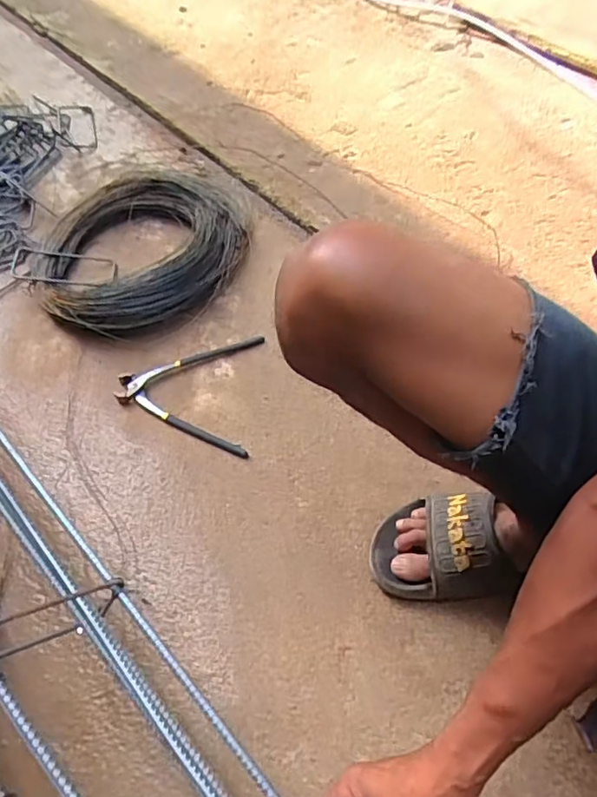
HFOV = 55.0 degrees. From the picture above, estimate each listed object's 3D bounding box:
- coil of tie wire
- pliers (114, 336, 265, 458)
[{"bbox_3d":[-0.257,-0.248,0.922,0.335,0.076,0.355,-2,56,3],"label":"coil of tie wire"},{"bbox_3d":[-0.153,-0.012,0.780,0.190,0.013,0.183,3,57,6],"label":"pliers"}]

